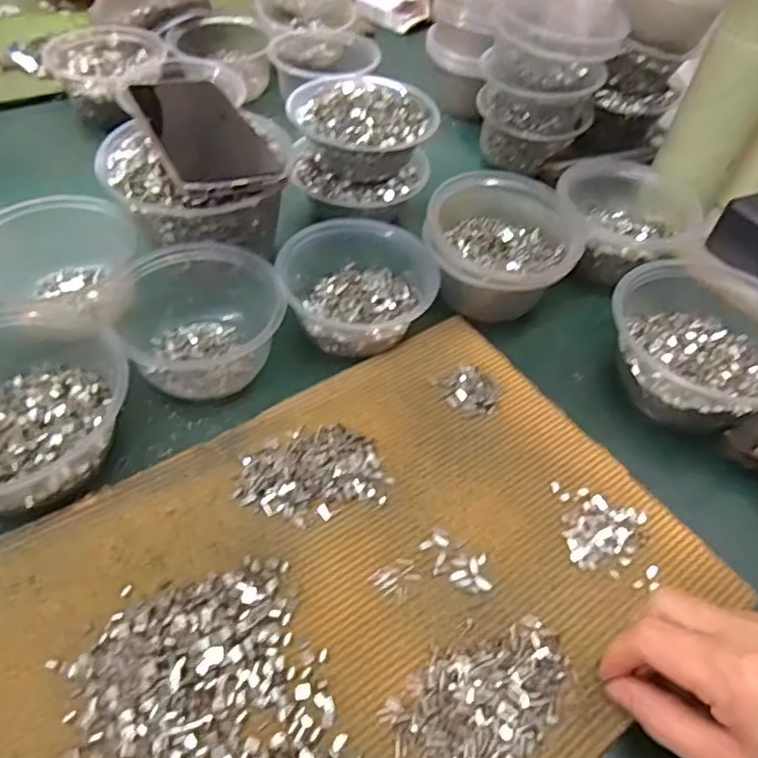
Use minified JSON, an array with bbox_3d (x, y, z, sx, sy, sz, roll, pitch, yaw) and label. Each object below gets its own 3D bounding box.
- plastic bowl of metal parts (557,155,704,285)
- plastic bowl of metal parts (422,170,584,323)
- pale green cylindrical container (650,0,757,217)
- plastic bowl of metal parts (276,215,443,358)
[{"bbox_3d":[0.201,-0.135,0.528,0.116,0.055,0.092,-26,58,-24],"label":"plastic bowl of metal parts"},{"bbox_3d":[0.094,-0.102,0.482,0.109,0.074,0.113,3,51,-3],"label":"plastic bowl of metal parts"},{"bbox_3d":[0.291,-0.234,0.517,0.070,0.160,0.058,-21,56,-21],"label":"pale green cylindrical container"},{"bbox_3d":[-0.015,-0.070,0.464,0.114,0.048,0.107,15,51,6],"label":"plastic bowl of metal parts"}]

